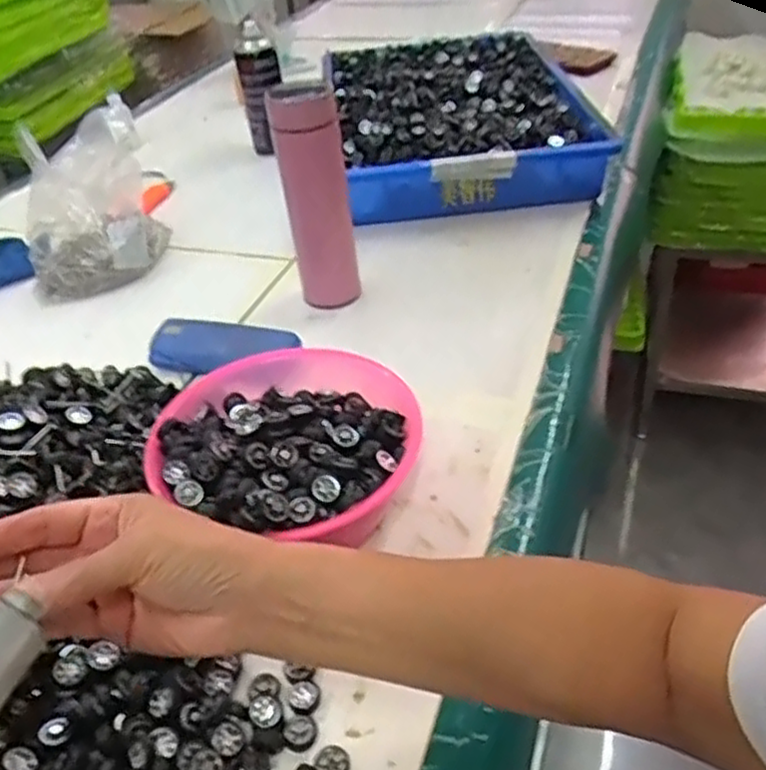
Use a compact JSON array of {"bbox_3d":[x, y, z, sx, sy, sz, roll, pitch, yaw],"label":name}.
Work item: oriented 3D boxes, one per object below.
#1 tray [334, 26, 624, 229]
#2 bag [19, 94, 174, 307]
[{"bbox_3d":[0.112,-0.437,1.167,0.361,0.097,0.616,-8,38,-2],"label":"tray"},{"bbox_3d":[-0.363,-0.222,0.904,0.164,0.150,0.177,-19,39,-16],"label":"bag"}]

